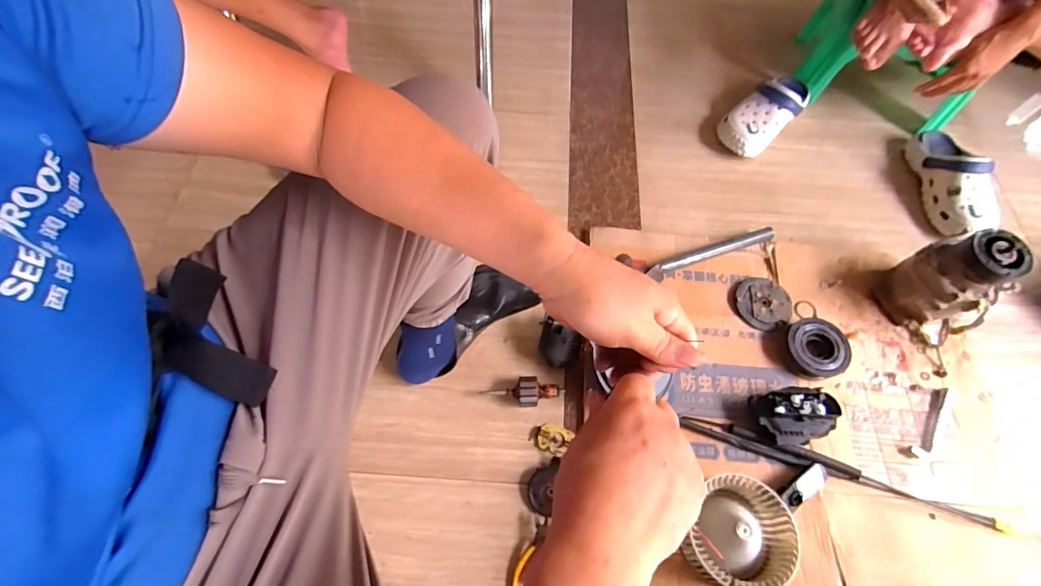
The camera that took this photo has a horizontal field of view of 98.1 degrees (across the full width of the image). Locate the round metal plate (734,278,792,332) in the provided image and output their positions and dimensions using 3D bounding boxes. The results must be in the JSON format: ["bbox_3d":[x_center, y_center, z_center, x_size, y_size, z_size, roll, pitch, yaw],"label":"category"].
[{"bbox_3d":[0.450,0.018,0.836,0.107,0.010,0.094,-26,68,-14],"label":"round metal plate"}]

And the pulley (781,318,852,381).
[{"bbox_3d":[0.513,0.100,0.788,0.109,0.037,0.100,1,64,-2],"label":"pulley"}]

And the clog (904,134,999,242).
[{"bbox_3d":[0.928,-0.245,0.971,0.095,0.101,0.288,8,64,1],"label":"clog"}]

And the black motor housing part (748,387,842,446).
[{"bbox_3d":[0.435,0.197,0.723,0.120,0.062,0.081,-11,64,-6],"label":"black motor housing part"}]

